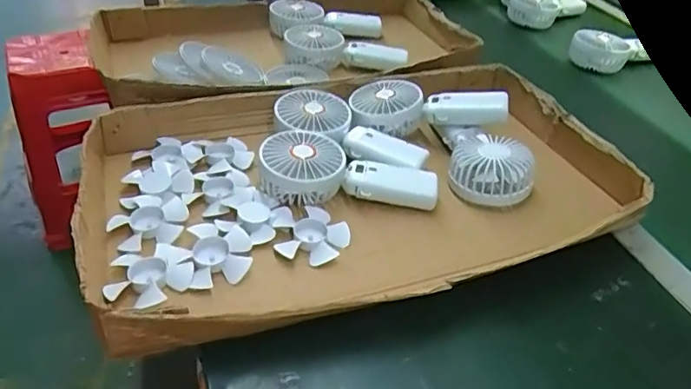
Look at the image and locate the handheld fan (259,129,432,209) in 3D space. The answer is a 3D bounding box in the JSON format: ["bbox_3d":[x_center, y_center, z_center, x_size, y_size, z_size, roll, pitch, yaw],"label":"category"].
[{"bbox_3d":[0.002,-0.028,0.551,0.178,0.038,0.088,0,39,-3],"label":"handheld fan"}]

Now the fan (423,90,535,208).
[{"bbox_3d":[0.148,-0.057,0.586,0.087,0.055,0.151,-5,39,-10],"label":"fan"}]

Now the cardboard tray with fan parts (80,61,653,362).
[{"bbox_3d":[0.016,-0.023,0.548,0.507,0.056,0.322,-11,41,-16],"label":"cardboard tray with fan parts"}]

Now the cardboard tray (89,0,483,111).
[{"bbox_3d":[-0.085,-0.214,0.813,0.520,0.101,0.342,-13,41,-21],"label":"cardboard tray"}]

